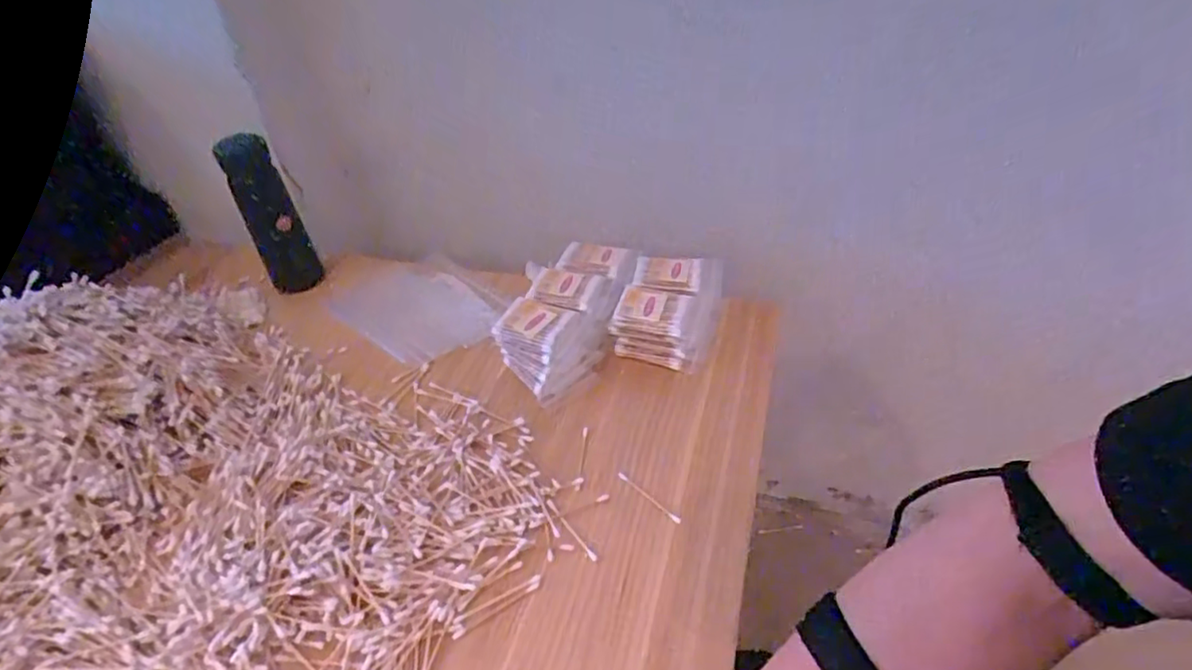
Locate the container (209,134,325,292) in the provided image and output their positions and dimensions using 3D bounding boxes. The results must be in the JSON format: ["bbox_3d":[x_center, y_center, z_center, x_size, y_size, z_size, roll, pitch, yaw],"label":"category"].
[{"bbox_3d":[-0.380,-0.141,0.735,0.061,0.179,0.052,-23,42,-21],"label":"container"}]

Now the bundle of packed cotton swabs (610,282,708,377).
[{"bbox_3d":[0.064,-0.006,0.615,0.091,0.060,0.058,8,44,13],"label":"bundle of packed cotton swabs"}]

